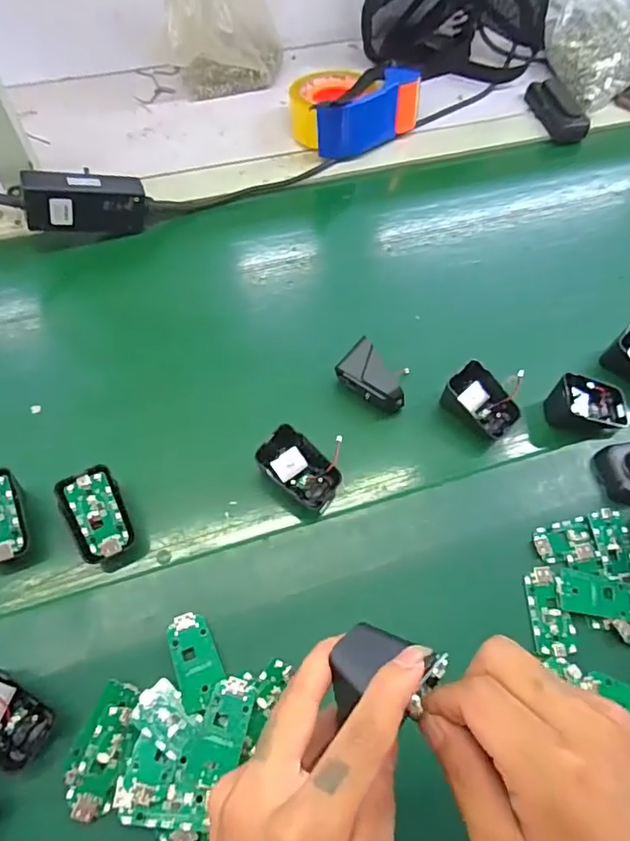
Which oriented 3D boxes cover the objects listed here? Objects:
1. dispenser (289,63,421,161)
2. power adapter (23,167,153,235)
[{"bbox_3d":[0.044,-0.390,0.655,0.145,0.068,0.101,-22,62,-13],"label":"dispenser"},{"bbox_3d":[-0.236,-0.225,0.547,0.116,0.050,0.033,-9,60,-27],"label":"power adapter"}]

